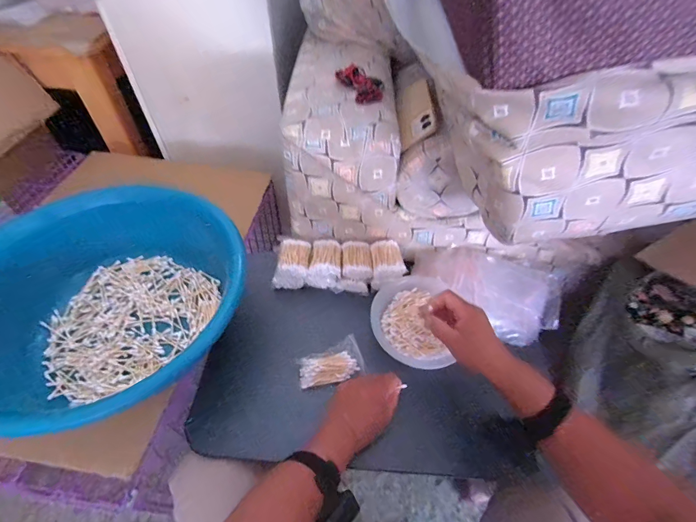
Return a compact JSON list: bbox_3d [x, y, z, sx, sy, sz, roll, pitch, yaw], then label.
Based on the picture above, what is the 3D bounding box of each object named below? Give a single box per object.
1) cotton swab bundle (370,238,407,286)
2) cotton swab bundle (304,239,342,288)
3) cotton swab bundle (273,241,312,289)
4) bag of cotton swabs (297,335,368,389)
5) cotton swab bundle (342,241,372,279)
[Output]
[{"bbox_3d":[0.078,0.003,0.680,0.062,0.057,0.080,0,51,-3],"label":"cotton swab bundle"},{"bbox_3d":[-0.047,0.006,0.679,0.067,0.061,0.078,2,51,-2],"label":"cotton swab bundle"},{"bbox_3d":[-0.107,0.006,0.677,0.068,0.062,0.079,4,51,0],"label":"cotton swab bundle"},{"bbox_3d":[-0.029,0.171,0.572,0.104,0.032,0.058,-17,54,-16],"label":"bag of cotton swabs"},{"bbox_3d":[0.017,-0.003,0.675,0.057,0.028,0.072,0,51,-3],"label":"cotton swab bundle"}]

